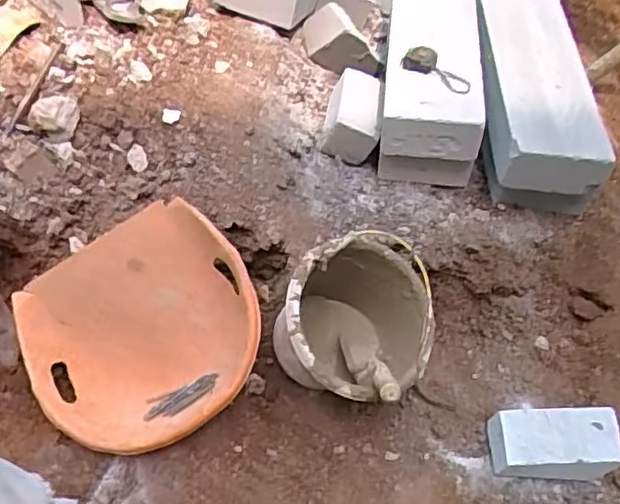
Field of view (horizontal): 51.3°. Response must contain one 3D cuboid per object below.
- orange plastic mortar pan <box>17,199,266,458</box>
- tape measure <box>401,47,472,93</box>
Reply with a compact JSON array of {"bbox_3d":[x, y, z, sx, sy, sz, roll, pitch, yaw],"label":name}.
[{"bbox_3d":[-0.315,0.148,1.198,0.441,0.121,0.393,-32,90,-1],"label":"orange plastic mortar pan"},{"bbox_3d":[0.275,-0.390,1.376,0.162,0.042,0.057,31,56,19],"label":"tape measure"}]

